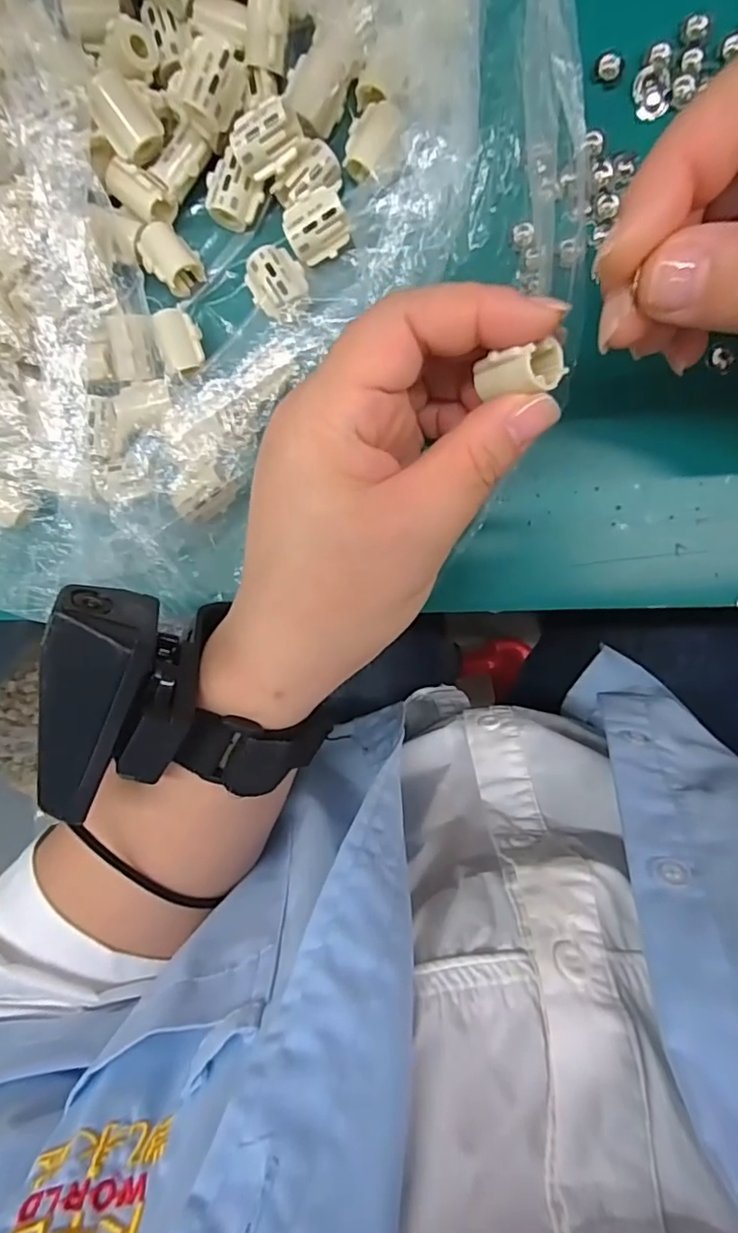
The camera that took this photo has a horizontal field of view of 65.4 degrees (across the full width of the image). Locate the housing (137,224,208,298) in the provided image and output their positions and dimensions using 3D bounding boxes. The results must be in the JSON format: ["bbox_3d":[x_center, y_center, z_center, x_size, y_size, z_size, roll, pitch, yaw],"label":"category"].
[{"bbox_3d":[-0.073,-0.130,0.209,0.016,0.011,0.022,-41,89,7],"label":"housing"}]

